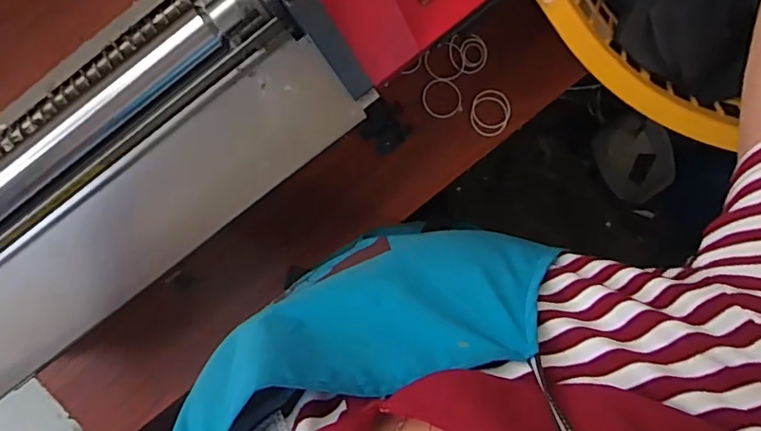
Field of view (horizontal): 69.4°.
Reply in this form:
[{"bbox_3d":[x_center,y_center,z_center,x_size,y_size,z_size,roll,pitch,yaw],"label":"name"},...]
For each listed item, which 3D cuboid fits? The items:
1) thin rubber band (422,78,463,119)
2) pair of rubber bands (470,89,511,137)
[{"bbox_3d":[0.075,-0.141,0.663,0.046,0.004,0.050,0,98,-2],"label":"thin rubber band"},{"bbox_3d":[0.135,-0.125,0.671,0.046,0.005,0.054,16,97,-4],"label":"pair of rubber bands"}]

